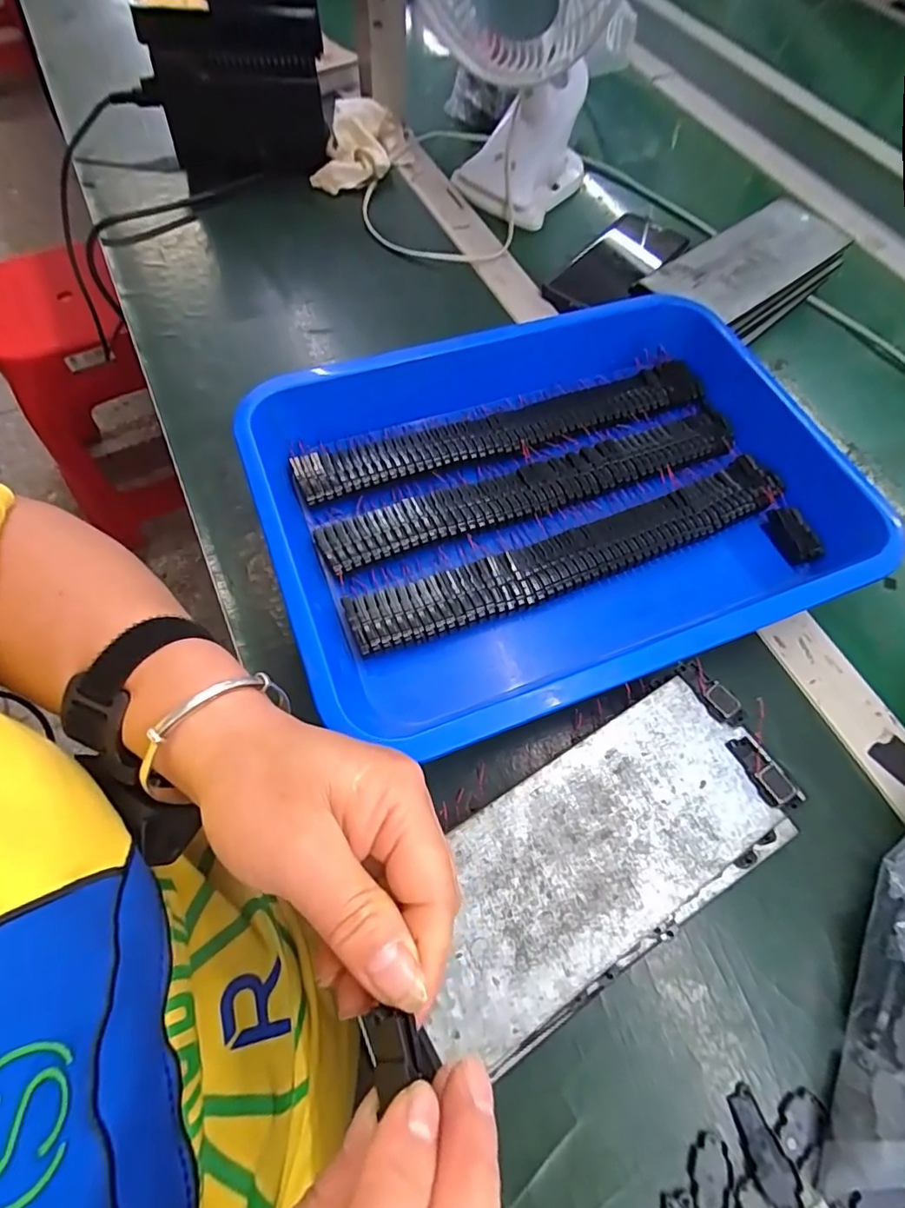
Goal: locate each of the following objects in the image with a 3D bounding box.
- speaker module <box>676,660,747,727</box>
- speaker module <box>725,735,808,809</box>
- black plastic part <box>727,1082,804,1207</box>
[{"bbox_3d":[0.133,0.045,0.280,0.013,0.006,0.039,-31,69,-17],"label":"speaker module"},{"bbox_3d":[0.150,0.082,0.263,0.016,0.005,0.038,-32,70,-18],"label":"speaker module"},{"bbox_3d":[0.131,0.230,0.229,0.015,0.007,0.040,-19,66,-13],"label":"black plastic part"}]

